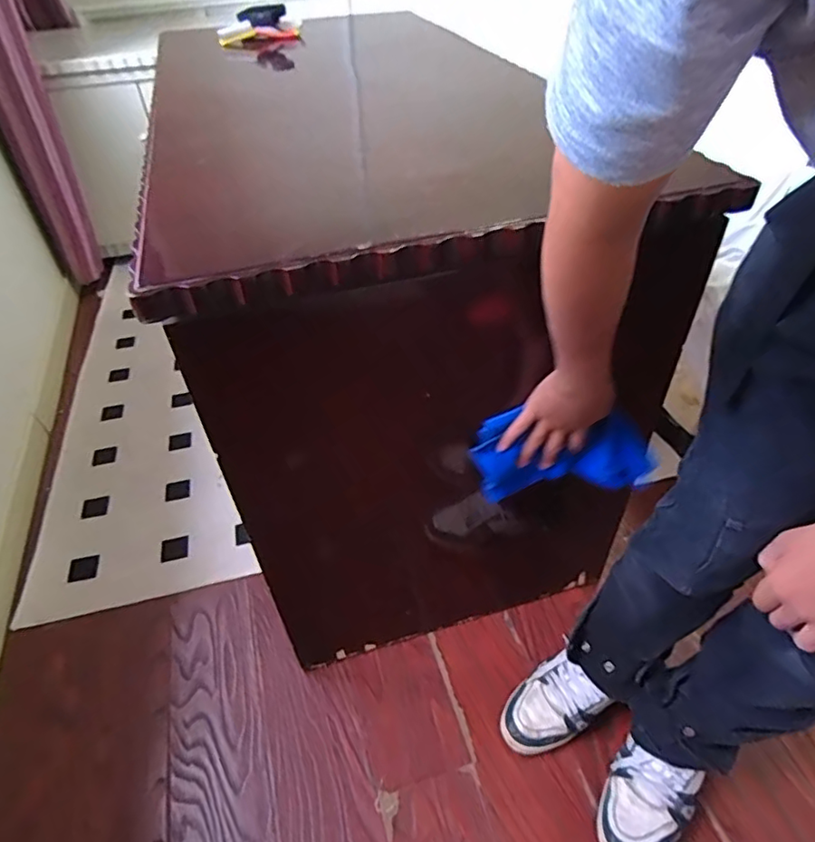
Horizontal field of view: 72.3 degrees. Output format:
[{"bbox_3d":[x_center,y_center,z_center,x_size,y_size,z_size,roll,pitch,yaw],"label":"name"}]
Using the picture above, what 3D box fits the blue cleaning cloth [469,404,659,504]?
[{"bbox_3d":[0.200,0.044,0.711,0.240,0.126,0.046,-2,46,-8],"label":"blue cleaning cloth"}]

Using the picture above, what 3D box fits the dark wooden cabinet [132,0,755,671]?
[{"bbox_3d":[-0.102,-0.221,1.063,0.614,0.741,1.007,-19,48,-14],"label":"dark wooden cabinet"}]

